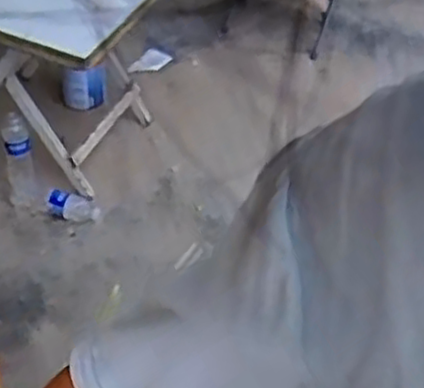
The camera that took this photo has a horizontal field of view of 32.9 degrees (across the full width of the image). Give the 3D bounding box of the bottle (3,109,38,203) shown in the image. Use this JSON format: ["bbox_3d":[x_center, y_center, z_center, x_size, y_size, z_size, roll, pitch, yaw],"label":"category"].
[{"bbox_3d":[-0.463,-0.085,1.732,0.061,0.214,0.052,-7,10,-13],"label":"bottle"}]

